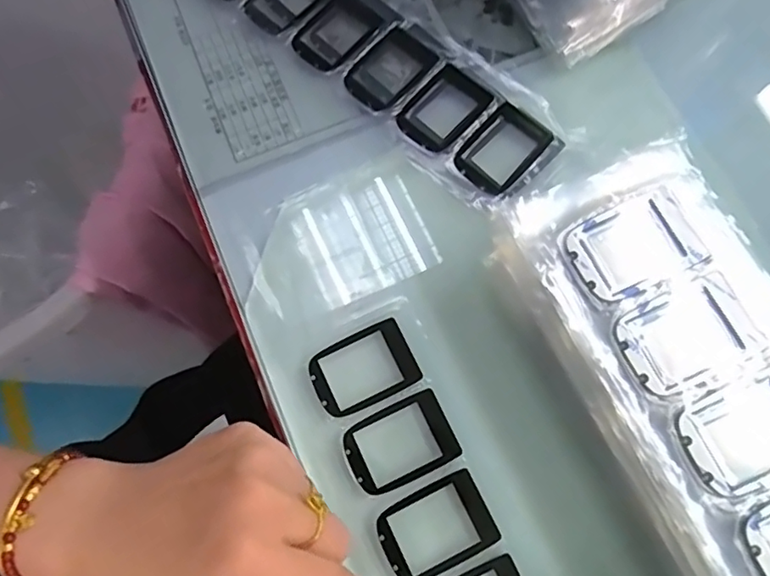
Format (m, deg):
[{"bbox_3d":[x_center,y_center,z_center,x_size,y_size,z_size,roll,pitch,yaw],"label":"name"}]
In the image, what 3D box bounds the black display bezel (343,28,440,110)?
[{"bbox_3d":[0.003,-0.129,0.330,0.036,0.004,0.053,42,80,12],"label":"black display bezel"}]

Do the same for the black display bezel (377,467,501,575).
[{"bbox_3d":[0.024,0.112,0.260,0.051,0.004,0.036,-27,75,-5],"label":"black display bezel"}]

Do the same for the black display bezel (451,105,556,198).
[{"bbox_3d":[0.066,-0.077,0.311,0.035,0.004,0.053,41,80,12],"label":"black display bezel"}]

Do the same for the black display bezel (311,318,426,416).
[{"bbox_3d":[-0.011,0.041,0.280,0.052,0.004,0.036,-26,75,-5],"label":"black display bezel"}]

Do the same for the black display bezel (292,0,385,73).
[{"bbox_3d":[-0.028,-0.155,0.339,0.038,0.004,0.056,39,79,12],"label":"black display bezel"}]

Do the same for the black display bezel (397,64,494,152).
[{"bbox_3d":[0.034,-0.103,0.320,0.036,0.004,0.053,40,79,12],"label":"black display bezel"}]

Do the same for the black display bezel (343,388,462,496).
[{"bbox_3d":[0.007,0.075,0.270,0.051,0.004,0.036,-26,75,-5],"label":"black display bezel"}]

